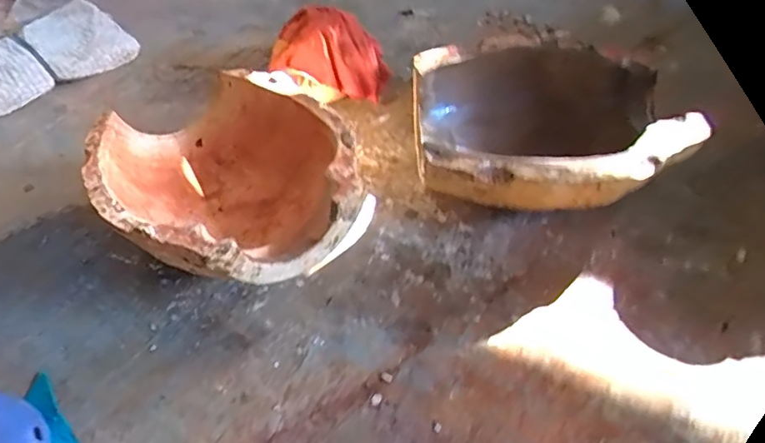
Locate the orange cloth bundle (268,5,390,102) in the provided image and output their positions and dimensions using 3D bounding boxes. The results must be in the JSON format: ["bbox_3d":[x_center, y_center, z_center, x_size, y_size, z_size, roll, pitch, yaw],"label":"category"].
[{"bbox_3d":[-0.088,-0.281,0.882,0.184,0.123,0.124,33,54,26],"label":"orange cloth bundle"}]

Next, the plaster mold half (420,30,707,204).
[{"bbox_3d":[0.211,-0.117,0.731,0.323,0.157,0.294,0,49,-1],"label":"plaster mold half"}]

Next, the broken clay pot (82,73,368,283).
[{"bbox_3d":[-0.189,-0.045,0.662,0.277,0.156,0.334,-34,58,-27],"label":"broken clay pot"}]

